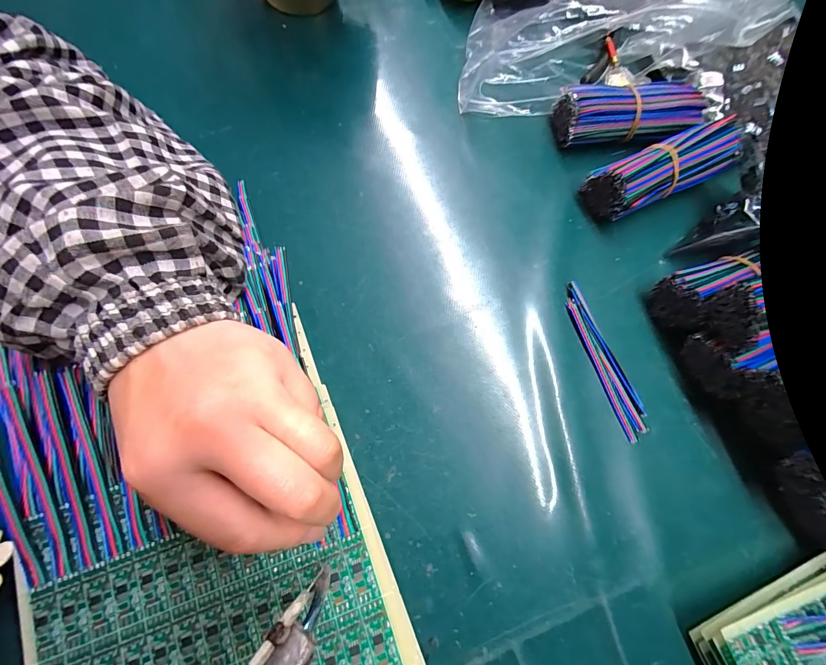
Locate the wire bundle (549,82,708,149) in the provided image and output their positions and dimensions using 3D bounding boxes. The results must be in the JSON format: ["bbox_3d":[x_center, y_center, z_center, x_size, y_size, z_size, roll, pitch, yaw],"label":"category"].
[{"bbox_3d":[0.166,-0.167,0.281,0.104,0.035,0.035,0,76,-1],"label":"wire bundle"}]

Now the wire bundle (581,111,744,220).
[{"bbox_3d":[0.182,-0.119,0.267,0.102,0.041,0.039,-24,78,-7],"label":"wire bundle"}]

